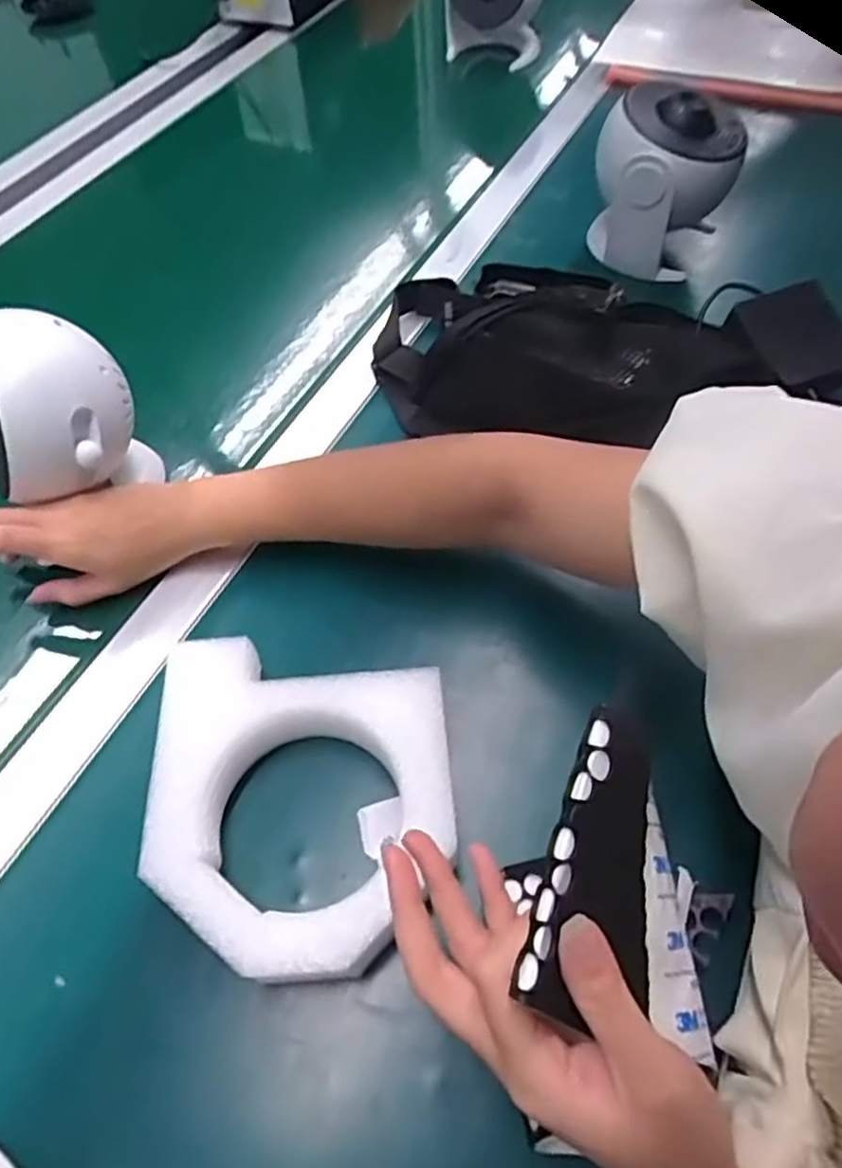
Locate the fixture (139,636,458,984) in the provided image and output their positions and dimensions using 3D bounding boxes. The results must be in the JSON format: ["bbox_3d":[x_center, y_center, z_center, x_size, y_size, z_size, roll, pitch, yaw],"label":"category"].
[{"bbox_3d":[-0.058,0.106,0.360,0.145,0.037,0.165,-5,55,-2],"label":"fixture"}]

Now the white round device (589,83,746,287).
[{"bbox_3d":[0.210,-0.344,0.624,0.115,0.132,0.093,17,57,13],"label":"white round device"}]

